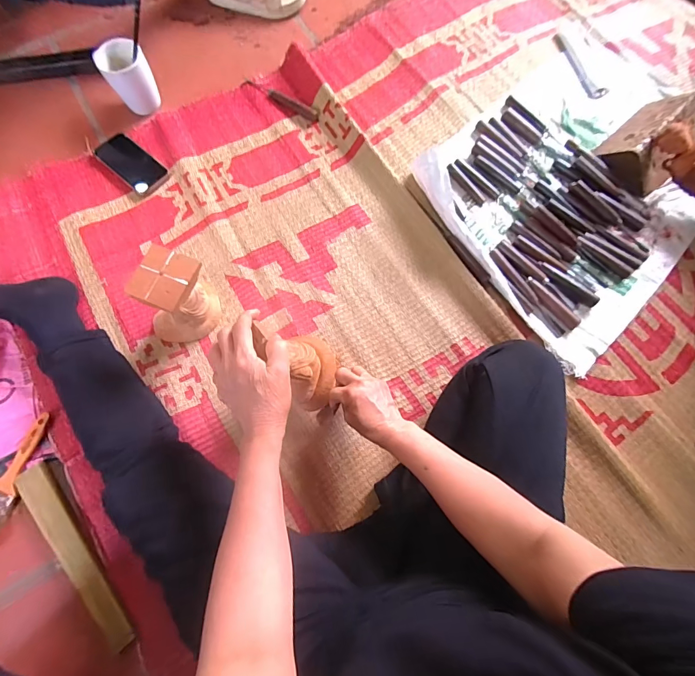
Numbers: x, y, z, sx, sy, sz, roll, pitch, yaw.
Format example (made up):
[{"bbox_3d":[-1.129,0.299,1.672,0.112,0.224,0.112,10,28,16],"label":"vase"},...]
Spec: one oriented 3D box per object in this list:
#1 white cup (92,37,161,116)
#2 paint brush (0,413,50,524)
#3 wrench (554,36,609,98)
[{"bbox_3d":[-0.422,-0.508,0.733,0.077,0.097,0.075,0,74,-1],"label":"white cup"},{"bbox_3d":[-0.496,0.191,0.558,0.042,0.014,0.162,17,74,4],"label":"paint brush"},{"bbox_3d":[0.496,-0.589,0.805,0.037,0.015,0.191,-18,77,-6],"label":"wrench"}]

